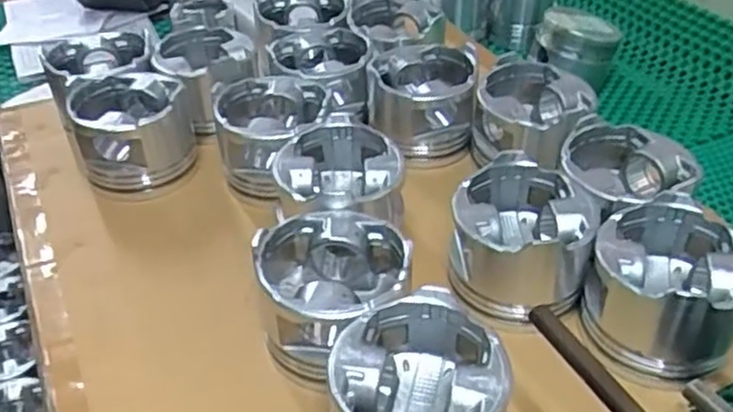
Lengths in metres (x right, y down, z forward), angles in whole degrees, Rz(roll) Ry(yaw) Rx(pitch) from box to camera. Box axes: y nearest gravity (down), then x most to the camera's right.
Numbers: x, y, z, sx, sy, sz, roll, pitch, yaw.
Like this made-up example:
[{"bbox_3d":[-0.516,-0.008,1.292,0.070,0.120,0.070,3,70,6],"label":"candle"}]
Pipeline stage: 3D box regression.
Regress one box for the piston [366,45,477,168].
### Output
[{"bbox_3d":[0.051,-0.102,0.675,0.099,0.071,0.104,-2,39,-1],"label":"piston"}]

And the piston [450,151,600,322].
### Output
[{"bbox_3d":[0.111,0.024,0.523,0.099,0.069,0.105,9,40,12],"label":"piston"}]

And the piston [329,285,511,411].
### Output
[{"bbox_3d":[0.028,0.114,0.416,0.099,0.075,0.105,2,39,4],"label":"piston"}]

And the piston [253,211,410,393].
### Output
[{"bbox_3d":[-0.021,0.059,0.486,0.096,0.079,0.099,-1,39,0],"label":"piston"}]

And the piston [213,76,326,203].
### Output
[{"bbox_3d":[-0.083,-0.063,0.636,0.094,0.073,0.102,-4,39,-4],"label":"piston"}]

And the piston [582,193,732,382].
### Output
[{"bbox_3d":[0.203,0.056,0.487,0.093,0.078,0.098,-1,39,0],"label":"piston"}]

